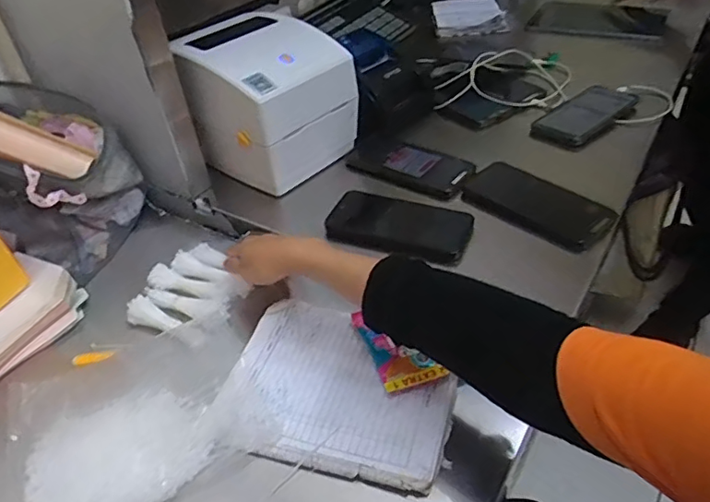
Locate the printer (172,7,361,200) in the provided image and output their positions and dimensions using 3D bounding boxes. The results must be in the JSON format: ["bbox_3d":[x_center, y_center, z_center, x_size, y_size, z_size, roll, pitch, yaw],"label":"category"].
[{"bbox_3d":[-0.129,-0.208,0.733,0.198,0.154,0.174,27,50,32],"label":"printer"}]

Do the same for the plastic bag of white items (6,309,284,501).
[{"bbox_3d":[-0.197,0.149,0.486,0.218,0.020,0.177,-22,43,-17],"label":"plastic bag of white items"}]

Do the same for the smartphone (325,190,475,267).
[{"bbox_3d":[0.051,-0.034,0.636,0.166,0.011,0.085,13,44,22],"label":"smartphone"}]

